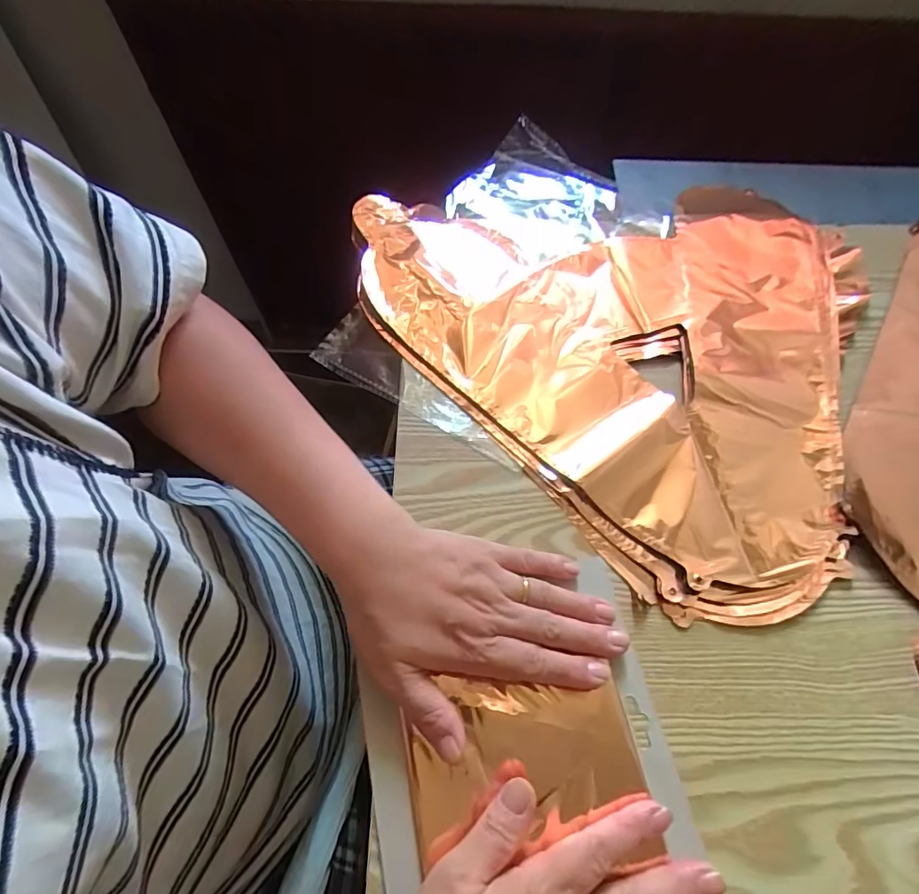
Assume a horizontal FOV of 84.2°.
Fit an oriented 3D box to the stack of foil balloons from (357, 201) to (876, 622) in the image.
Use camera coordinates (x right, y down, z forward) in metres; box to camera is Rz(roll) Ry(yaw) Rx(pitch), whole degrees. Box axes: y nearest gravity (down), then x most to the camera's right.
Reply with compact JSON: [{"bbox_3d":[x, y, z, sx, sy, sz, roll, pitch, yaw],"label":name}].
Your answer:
[{"bbox_3d":[0.159,-0.114,0.413,0.355,0.018,0.417,-37,71,-19],"label":"stack of foil balloons"}]

